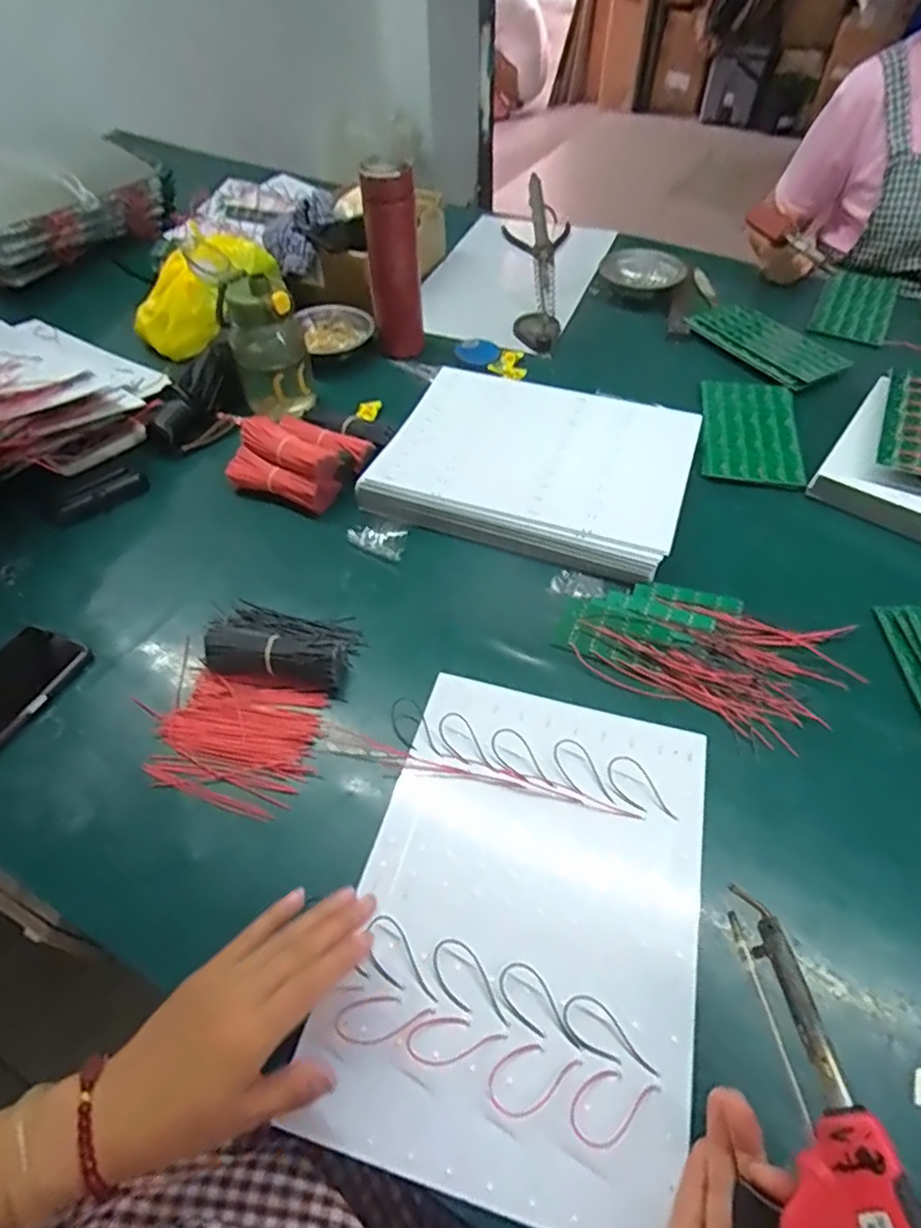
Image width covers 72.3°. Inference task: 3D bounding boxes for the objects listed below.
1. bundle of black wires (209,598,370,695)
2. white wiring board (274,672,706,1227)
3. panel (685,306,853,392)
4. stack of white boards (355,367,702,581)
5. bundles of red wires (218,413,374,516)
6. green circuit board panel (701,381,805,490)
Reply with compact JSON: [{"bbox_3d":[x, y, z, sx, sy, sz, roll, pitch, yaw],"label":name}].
[{"bbox_3d":[-0.164,0.022,0.575,0.139,0.046,0.087,7,49,6],"label":"bundle of black wires"},{"bbox_3d":[0.048,0.194,0.438,0.213,0.011,0.321,13,50,10],"label":"white wiring board"},{"bbox_3d":[0.426,-0.375,0.870,0.124,0.010,0.196,-28,58,-20],"label":"panel"},{"bbox_3d":[0.085,-0.176,0.711,0.326,0.037,0.259,15,56,15],"label":"stack of white boards"},{"bbox_3d":[-0.185,-0.179,0.722,0.136,0.066,0.115,22,52,17],"label":"bundles of red wires"},{"bbox_3d":[0.349,-0.224,0.762,0.107,0.010,0.186,11,54,6],"label":"green circuit board panel"}]

